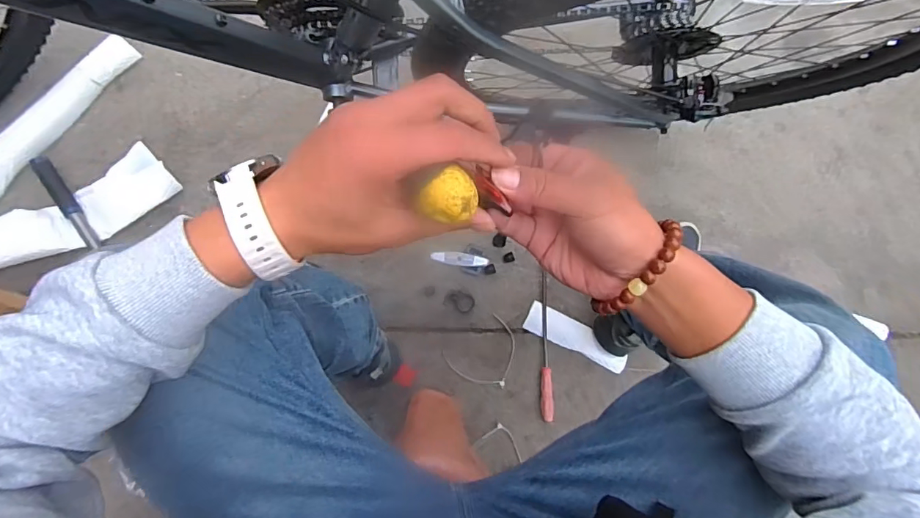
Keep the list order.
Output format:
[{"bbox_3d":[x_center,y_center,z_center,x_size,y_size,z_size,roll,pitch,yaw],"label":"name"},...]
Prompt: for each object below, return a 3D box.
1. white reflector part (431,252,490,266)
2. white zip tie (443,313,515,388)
[{"bbox_3d":[0.000,0.001,0.898,0.106,0.009,0.024,9,84,-5],"label":"white reflector part"},{"bbox_3d":[0.054,0.190,0.910,0.134,0.012,0.122,-39,90,-7],"label":"white zip tie"}]

